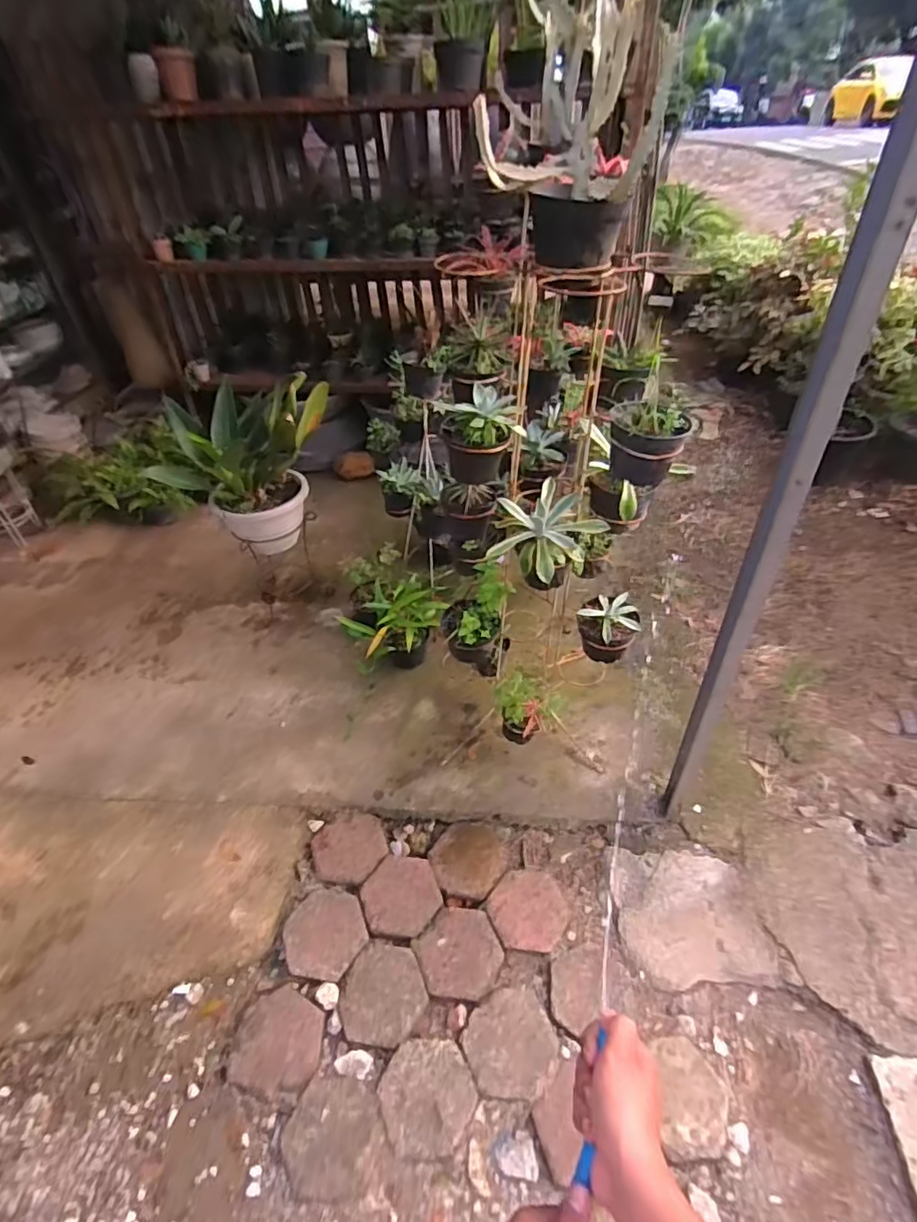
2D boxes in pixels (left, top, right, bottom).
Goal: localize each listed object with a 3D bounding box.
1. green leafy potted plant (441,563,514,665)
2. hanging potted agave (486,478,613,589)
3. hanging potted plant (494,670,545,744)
[{"bbox_3d":[0.048,0.036,1.447,0.167,0.276,0.161,-1,42,2],"label":"green leafy potted plant"},{"bbox_3d":[0.179,-0.150,1.235,0.212,0.147,0.193,-31,49,-28],"label":"hanging potted agave"},{"bbox_3d":[0.170,0.273,1.623,0.104,0.163,0.140,-16,43,-15],"label":"hanging potted plant"}]

